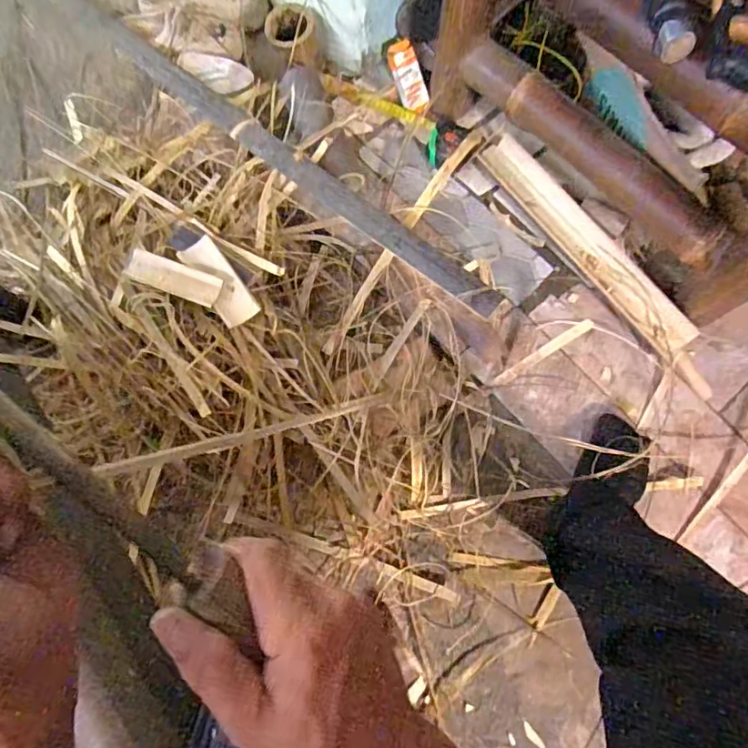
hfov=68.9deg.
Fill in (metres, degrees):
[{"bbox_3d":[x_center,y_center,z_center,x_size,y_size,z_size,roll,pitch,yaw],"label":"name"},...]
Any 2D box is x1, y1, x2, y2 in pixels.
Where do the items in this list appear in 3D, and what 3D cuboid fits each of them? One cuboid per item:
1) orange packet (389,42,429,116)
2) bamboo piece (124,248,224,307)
[{"bbox_3d":[0.061,-0.510,0.942,0.046,0.023,0.114,-30,118,-6],"label":"orange packet"},{"bbox_3d":[-0.296,-0.142,0.801,0.141,0.020,0.047,20,76,5],"label":"bamboo piece"}]

